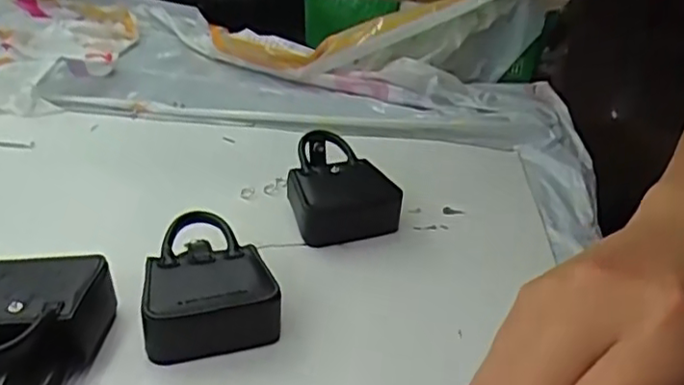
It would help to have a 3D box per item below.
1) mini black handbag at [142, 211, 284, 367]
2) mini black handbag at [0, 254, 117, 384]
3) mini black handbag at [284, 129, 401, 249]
[{"bbox_3d":[-0.086,0.055,0.396,0.073,0.039,0.095,-6,30,-19],"label":"mini black handbag"},{"bbox_3d":[-0.168,0.076,0.343,0.075,0.043,0.108,-1,29,-11],"label":"mini black handbag"},{"bbox_3d":[-0.004,-0.003,0.500,0.076,0.053,0.088,-5,30,-19],"label":"mini black handbag"}]

